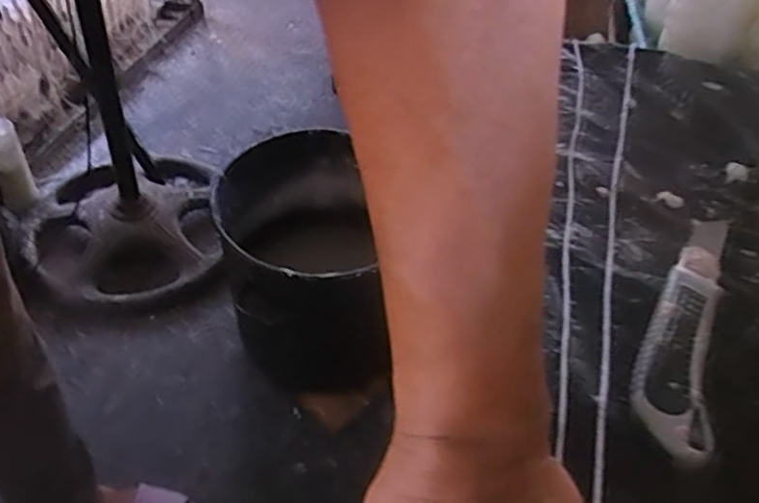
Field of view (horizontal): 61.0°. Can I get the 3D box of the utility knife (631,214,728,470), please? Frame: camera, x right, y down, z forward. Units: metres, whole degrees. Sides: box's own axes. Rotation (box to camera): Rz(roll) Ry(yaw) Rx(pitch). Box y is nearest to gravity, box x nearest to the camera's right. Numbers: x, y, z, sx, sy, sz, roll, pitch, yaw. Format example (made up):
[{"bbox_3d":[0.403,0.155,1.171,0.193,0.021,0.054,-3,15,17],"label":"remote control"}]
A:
[{"bbox_3d":[0.157,0.032,0.332,0.034,0.018,0.170,20,51,14],"label":"utility knife"}]

